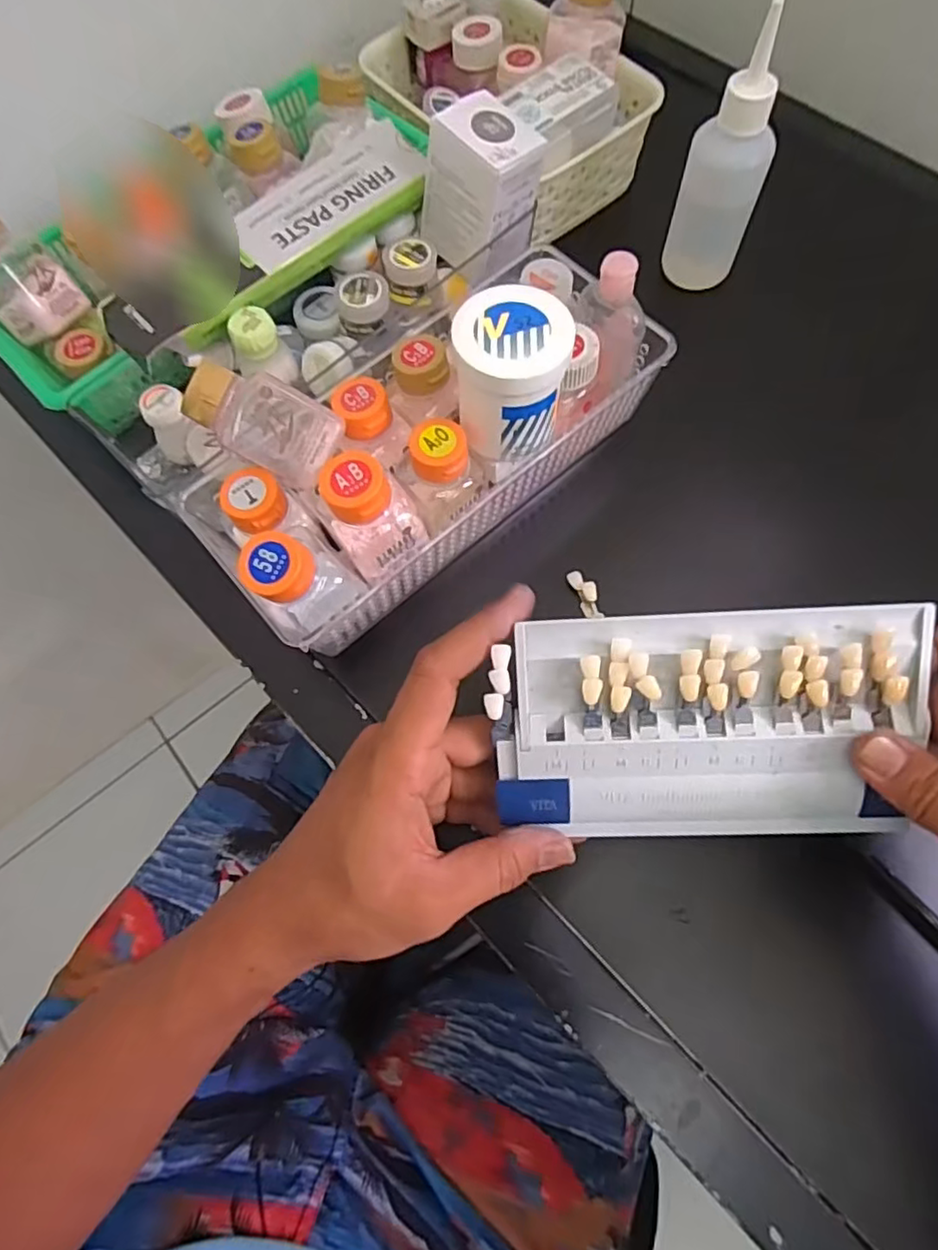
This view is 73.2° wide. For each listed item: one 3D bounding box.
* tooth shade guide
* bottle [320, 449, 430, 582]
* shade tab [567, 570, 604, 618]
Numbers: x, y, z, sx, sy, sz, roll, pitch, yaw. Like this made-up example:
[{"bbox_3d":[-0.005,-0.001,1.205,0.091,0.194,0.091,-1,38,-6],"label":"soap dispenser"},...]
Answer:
[{"bbox_3d":[0.098,0.047,0.266,0.169,0.012,0.100,-3,105,5],"label":"tooth shade guide"},{"bbox_3d":[-0.049,-0.052,0.309,0.037,0.063,0.041,-23,71,-7],"label":"bottle"},{"bbox_3d":[0.067,-0.018,0.362,0.012,0.006,0.030,-23,84,-7],"label":"shade tab"}]

